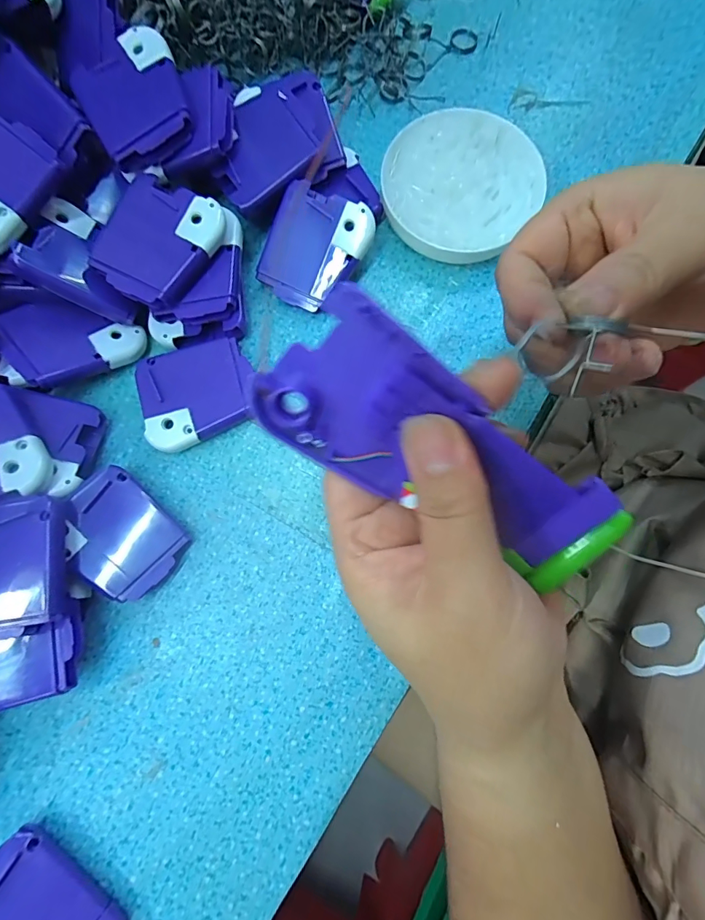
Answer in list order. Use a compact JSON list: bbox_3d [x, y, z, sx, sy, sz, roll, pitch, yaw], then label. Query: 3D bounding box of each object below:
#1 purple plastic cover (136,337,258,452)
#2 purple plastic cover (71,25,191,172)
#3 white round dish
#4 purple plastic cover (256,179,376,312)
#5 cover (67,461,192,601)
[{"bbox_3d":[-0.084,-0.035,0.234,0.058,0.012,0.052,-14,79,-2],"label":"purple plastic cover"},{"bbox_3d":[-0.108,-0.181,0.218,0.050,0.018,0.058,-30,80,-5],"label":"purple plastic cover"},{"bbox_3d":[0.060,-0.157,0.251,0.085,0.023,0.093,0,79,1],"label":"white round dish"},{"bbox_3d":[-0.021,-0.117,0.242,0.052,0.014,0.060,22,100,-3],"label":"purple plastic cover"},{"bbox_3d":[-0.115,0.038,0.219,0.058,0.022,0.044,42,82,8],"label":"cover"}]

